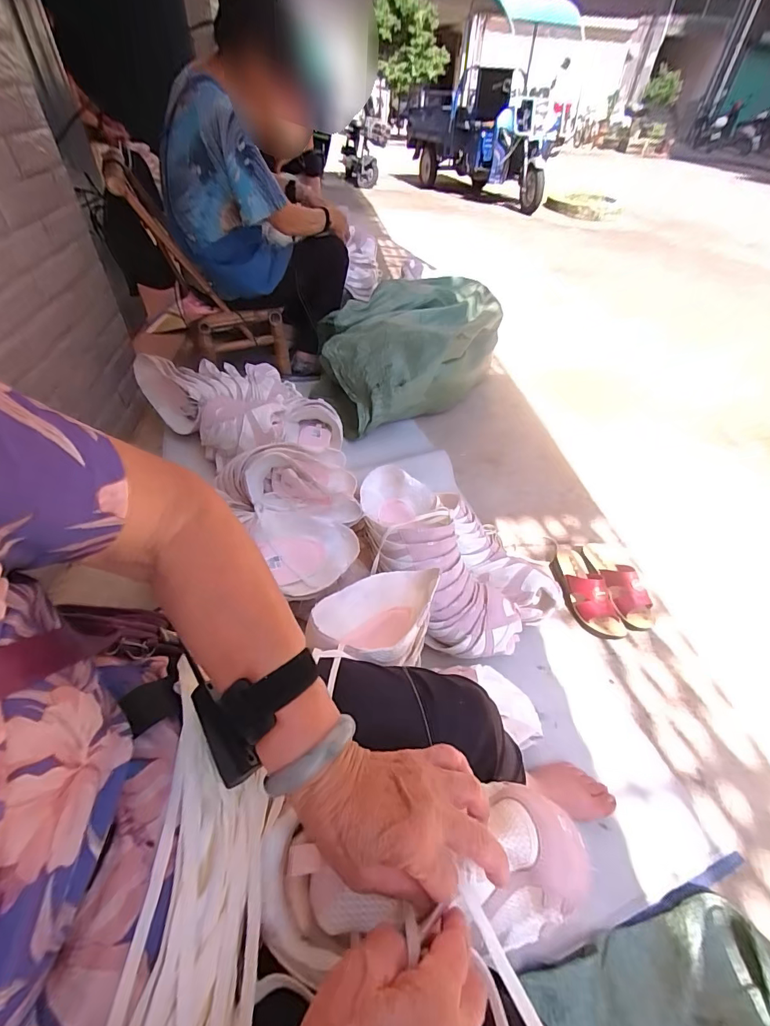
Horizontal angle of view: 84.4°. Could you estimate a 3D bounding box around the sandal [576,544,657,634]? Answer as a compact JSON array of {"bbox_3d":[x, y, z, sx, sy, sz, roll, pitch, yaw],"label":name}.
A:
[{"bbox_3d":[0.522,0.150,0.969,0.080,0.077,0.235,-6,46,-9],"label":"sandal"}]

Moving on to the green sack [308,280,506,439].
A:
[{"bbox_3d":[0.095,-0.558,1.468,0.715,0.318,0.497,-32,55,-30],"label":"green sack"}]

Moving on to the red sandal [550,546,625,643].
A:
[{"bbox_3d":[0.439,0.166,0.935,0.090,0.080,0.224,-8,47,-11],"label":"red sandal"}]

